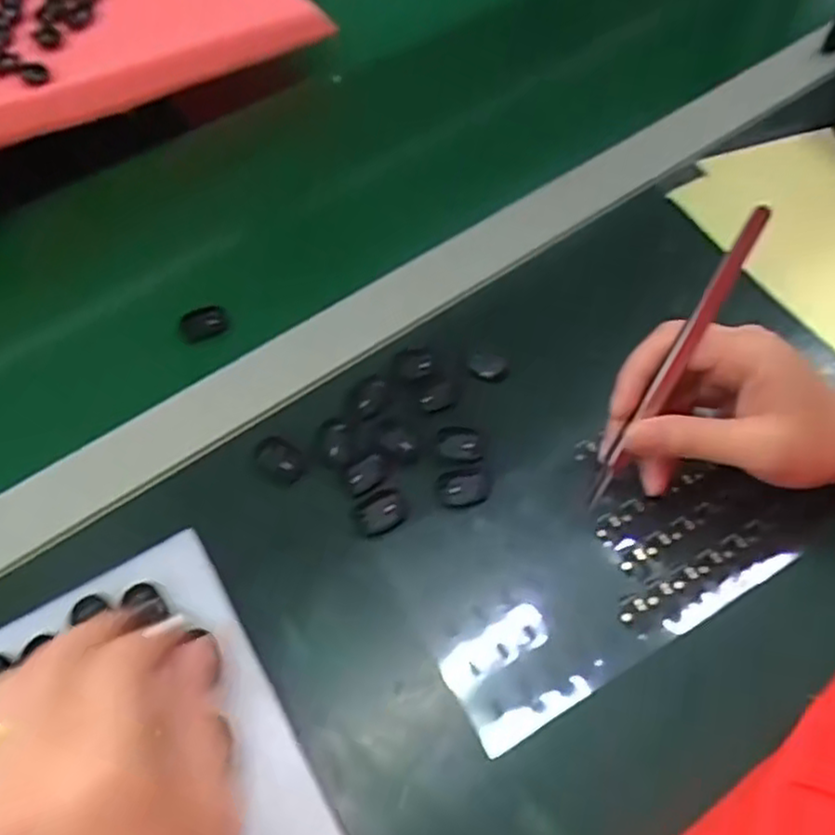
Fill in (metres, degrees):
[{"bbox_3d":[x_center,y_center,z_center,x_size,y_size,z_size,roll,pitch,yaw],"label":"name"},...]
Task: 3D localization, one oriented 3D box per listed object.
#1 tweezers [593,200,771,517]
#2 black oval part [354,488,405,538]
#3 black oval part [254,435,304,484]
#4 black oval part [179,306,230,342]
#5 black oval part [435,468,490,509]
[{"bbox_3d":[0.116,-0.021,0.333,0.008,0.157,0.019,31,26,16],"label":"tweezers"},{"bbox_3d":[-0.019,0.047,0.368,0.023,0.005,0.022,-20,61,-14],"label":"black oval part"},{"bbox_3d":[-0.073,0.022,0.386,0.029,0.004,0.018,31,62,16],"label":"black oval part"},{"bbox_3d":[-0.132,-0.059,0.446,0.029,0.013,0.016,-15,60,-12],"label":"black oval part"},{"bbox_3d":[0.023,0.036,0.375,0.027,0.004,0.021,-5,59,-6],"label":"black oval part"}]

